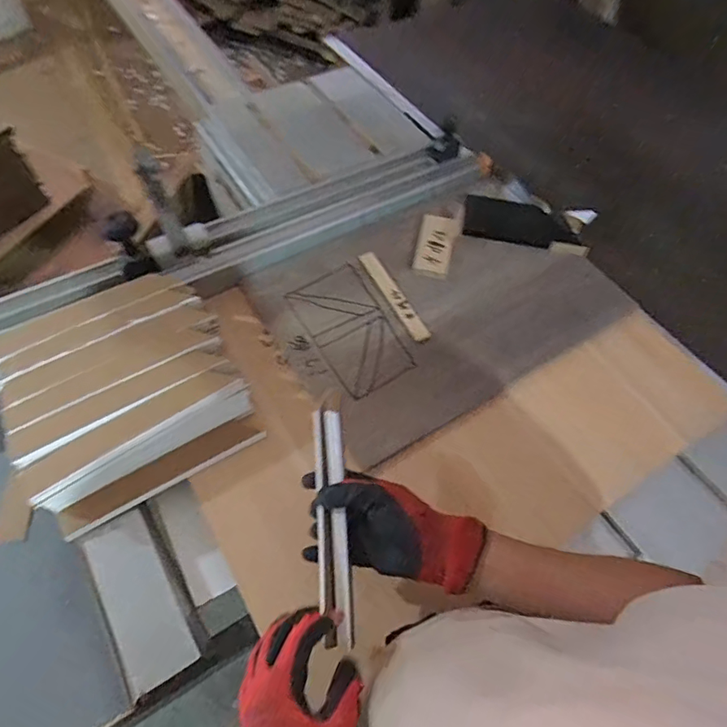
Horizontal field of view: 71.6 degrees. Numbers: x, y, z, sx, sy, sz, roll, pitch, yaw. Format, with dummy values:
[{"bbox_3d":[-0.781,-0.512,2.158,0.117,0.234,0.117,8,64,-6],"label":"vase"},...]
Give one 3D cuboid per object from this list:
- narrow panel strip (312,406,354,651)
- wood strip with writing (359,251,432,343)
[{"bbox_3d":[-0.031,0.149,0.488,0.033,0.012,0.212,-5,68,-5],"label":"narrow panel strip"},{"bbox_3d":[0.046,-0.102,0.760,0.027,0.016,0.177,-24,62,-16],"label":"wood strip with writing"}]

